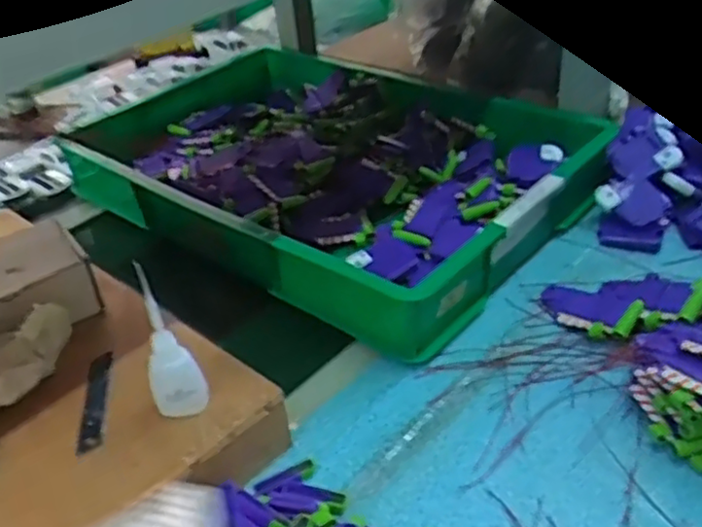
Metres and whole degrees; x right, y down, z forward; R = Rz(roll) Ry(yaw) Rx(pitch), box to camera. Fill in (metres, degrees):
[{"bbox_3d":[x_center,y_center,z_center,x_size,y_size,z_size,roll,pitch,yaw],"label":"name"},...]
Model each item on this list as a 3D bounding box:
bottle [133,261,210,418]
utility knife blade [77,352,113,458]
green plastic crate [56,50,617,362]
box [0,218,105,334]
[{"bbox_3d":[-0.120,0.054,0.455,0.033,0.107,0.029,-24,40,-24],"label":"bottle"},{"bbox_3d":[-0.183,0.095,0.503,0.016,0.004,0.092,-10,36,-5],"label":"utility knife blade"},{"bbox_3d":[-0.025,-0.112,0.766,0.520,0.098,0.329,24,47,34],"label":"green plastic crate"},{"bbox_3d":[-0.278,0.021,0.566,0.128,0.044,0.097,-25,40,-24],"label":"box"}]

